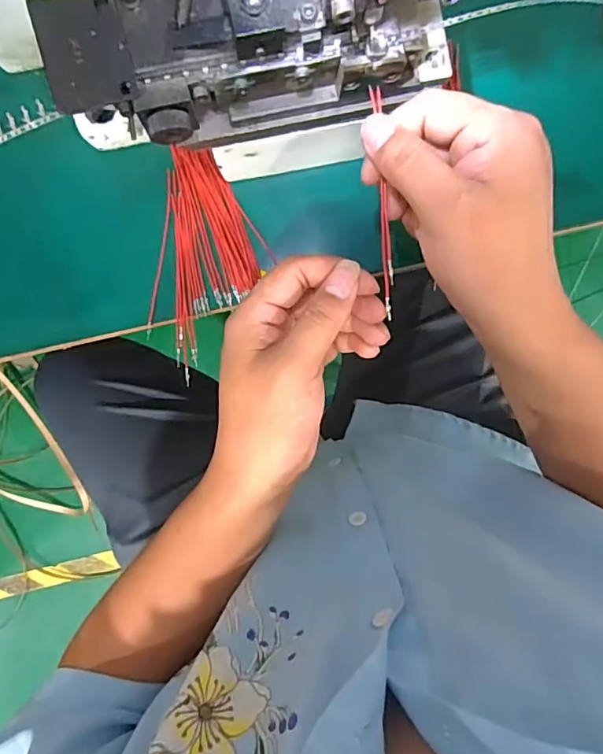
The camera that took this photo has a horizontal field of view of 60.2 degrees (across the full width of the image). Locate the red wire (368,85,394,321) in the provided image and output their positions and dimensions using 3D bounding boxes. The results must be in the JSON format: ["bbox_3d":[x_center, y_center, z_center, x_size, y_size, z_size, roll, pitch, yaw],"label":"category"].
[{"bbox_3d":[0.040,-0.088,0.254,0.005,0.004,0.100,-6,100,0],"label":"red wire"}]

